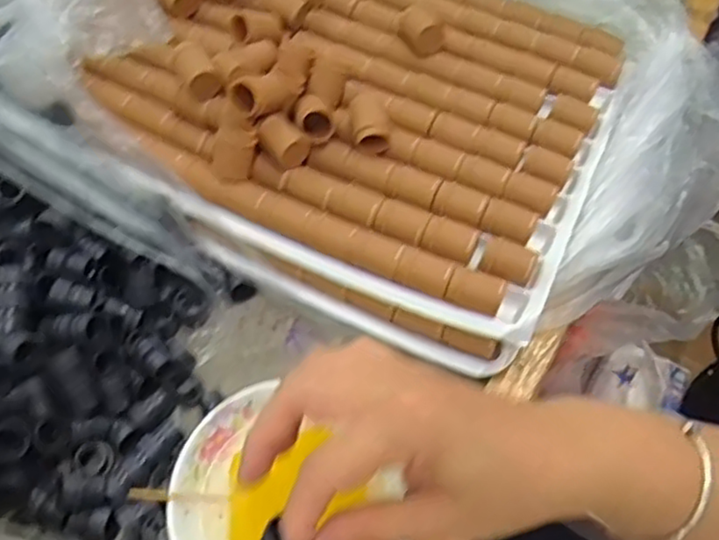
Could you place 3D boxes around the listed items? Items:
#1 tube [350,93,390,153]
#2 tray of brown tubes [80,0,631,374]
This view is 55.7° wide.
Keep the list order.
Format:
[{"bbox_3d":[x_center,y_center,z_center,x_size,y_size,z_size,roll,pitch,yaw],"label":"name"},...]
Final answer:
[{"bbox_3d":[0.007,-0.105,0.477,0.023,0.025,0.041,-6,60,-5],"label":"tube"},{"bbox_3d":[-0.025,-0.149,0.519,0.415,0.069,0.326,23,62,11],"label":"tray of brown tubes"}]

